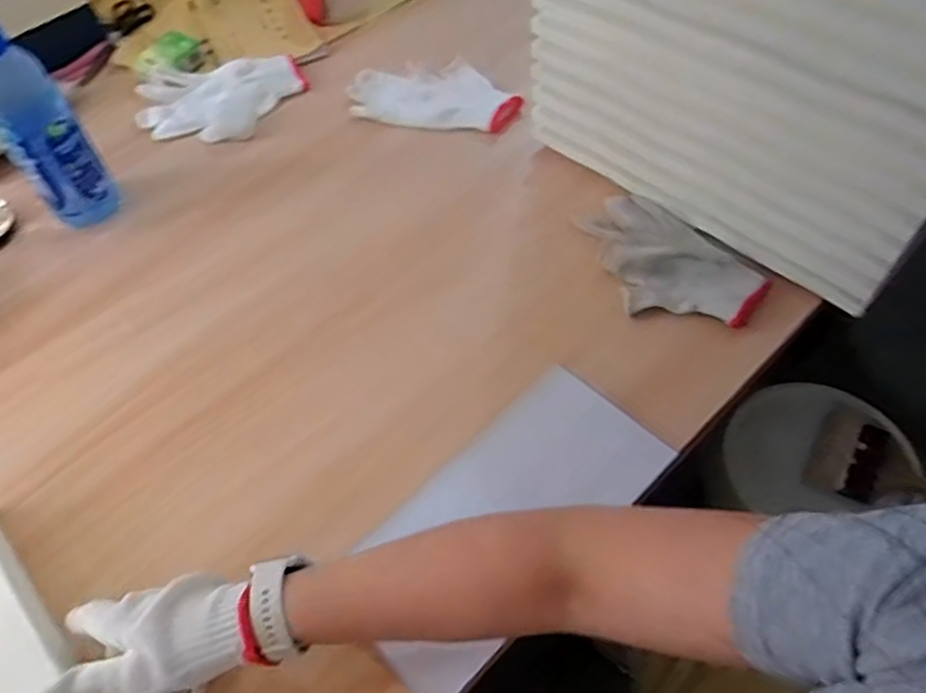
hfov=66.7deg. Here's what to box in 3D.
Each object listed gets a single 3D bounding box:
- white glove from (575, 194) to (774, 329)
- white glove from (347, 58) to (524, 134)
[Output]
[{"bbox_3d":[0.191,-0.082,0.669,0.109,0.029,0.187,-37,60,-20],"label":"white glove"},{"bbox_3d":[-0.036,-0.297,0.836,0.207,0.033,0.088,7,56,9],"label":"white glove"}]

